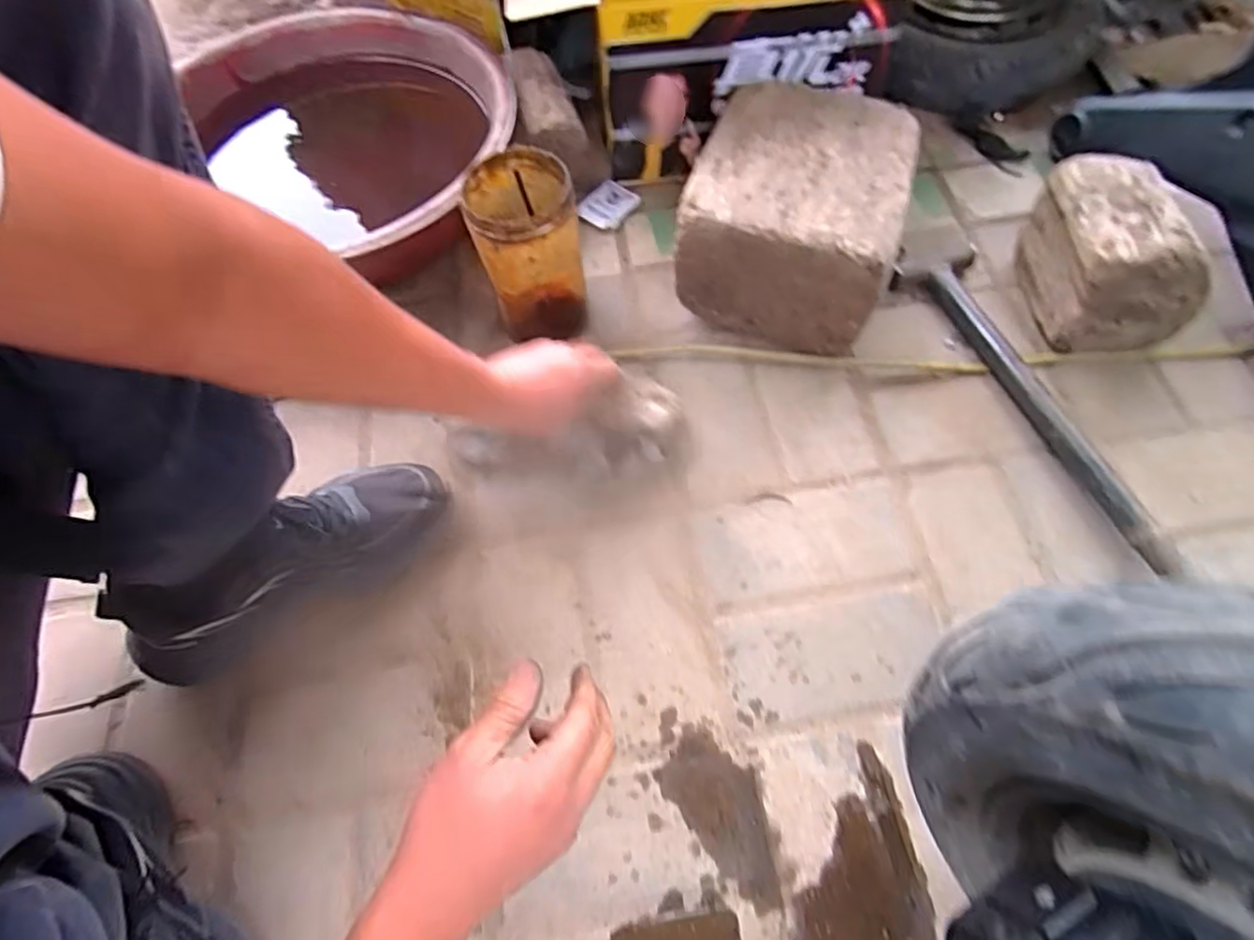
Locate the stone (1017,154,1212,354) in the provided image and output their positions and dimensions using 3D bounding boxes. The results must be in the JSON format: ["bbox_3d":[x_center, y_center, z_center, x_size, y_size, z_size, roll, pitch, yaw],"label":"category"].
[{"bbox_3d":[0.469,-0.207,0.612,0.108,0.131,0.154,0,65,2],"label":"stone"}]

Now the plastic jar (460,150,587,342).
[{"bbox_3d":[-0.096,-0.213,0.618,0.090,0.164,0.095,-1,65,1],"label":"plastic jar"}]

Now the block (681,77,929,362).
[{"bbox_3d":[0.170,-0.262,0.640,0.191,0.133,0.237,17,66,9],"label":"block"}]

